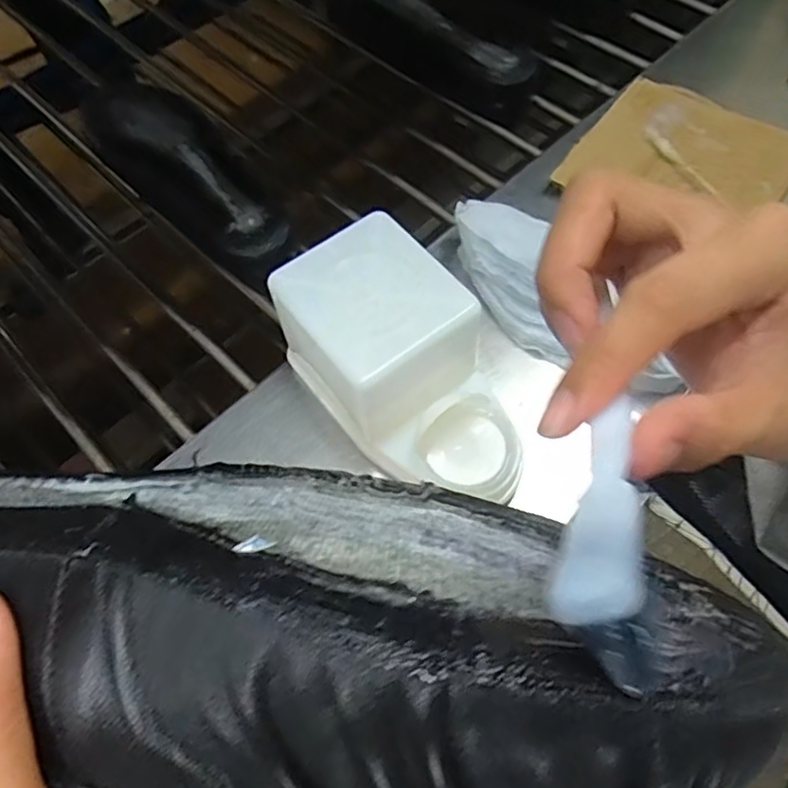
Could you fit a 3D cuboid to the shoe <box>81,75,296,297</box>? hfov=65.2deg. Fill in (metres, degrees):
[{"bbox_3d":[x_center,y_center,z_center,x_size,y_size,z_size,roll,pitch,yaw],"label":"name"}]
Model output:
[{"bbox_3d":[-0.190,-0.205,0.589,0.099,0.065,0.269,-41,67,-16],"label":"shoe"}]

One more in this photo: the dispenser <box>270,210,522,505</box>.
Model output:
[{"bbox_3d":[0.012,-0.013,0.408,0.109,0.096,0.188,-38,67,-15],"label":"dispenser"}]

